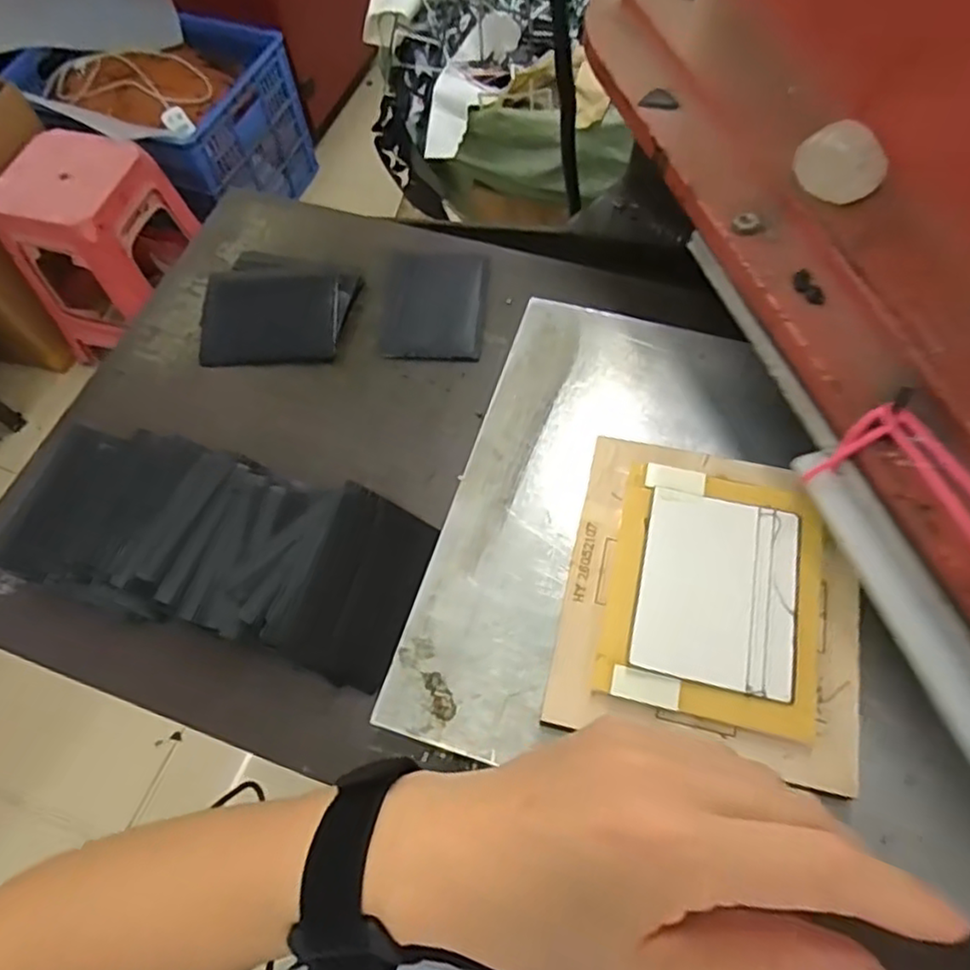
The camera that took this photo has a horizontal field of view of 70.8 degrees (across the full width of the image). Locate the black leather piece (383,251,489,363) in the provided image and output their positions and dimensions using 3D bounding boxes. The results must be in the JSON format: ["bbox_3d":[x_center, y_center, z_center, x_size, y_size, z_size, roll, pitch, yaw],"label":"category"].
[{"bbox_3d":[-0.038,-0.142,0.537,0.072,0.015,0.101,3,64,5],"label":"black leather piece"}]

